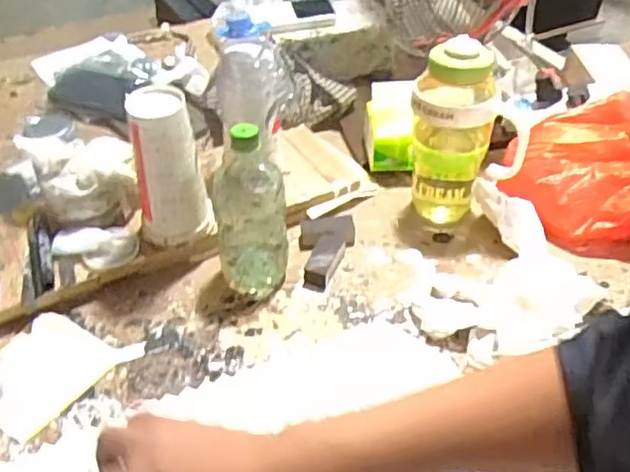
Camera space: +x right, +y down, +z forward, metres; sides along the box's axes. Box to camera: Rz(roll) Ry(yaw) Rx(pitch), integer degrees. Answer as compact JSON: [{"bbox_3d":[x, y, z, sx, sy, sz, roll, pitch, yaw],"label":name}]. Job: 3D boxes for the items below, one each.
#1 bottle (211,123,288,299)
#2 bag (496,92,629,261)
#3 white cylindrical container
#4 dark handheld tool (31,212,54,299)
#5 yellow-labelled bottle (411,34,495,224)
[{"bbox_3d":[-0.072,-0.024,0.723,0.078,0.189,0.069,-4,42,-5],"label":"bottle"},{"bbox_3d":[0.375,-0.086,0.845,0.220,0.088,0.213,29,50,28],"label":"bag"},{"bbox_3d":[-0.165,-0.079,0.737,0.079,0.165,0.067,-4,42,-4],"label":"white cylindrical container"},{"bbox_3d":[-0.318,0.019,0.756,0.022,0.013,0.129,-13,44,-14],"label":"dark handheld tool"},{"bbox_3d":[0.165,-0.125,0.806,0.097,0.226,0.081,10,43,11],"label":"yellow-labelled bottle"}]

